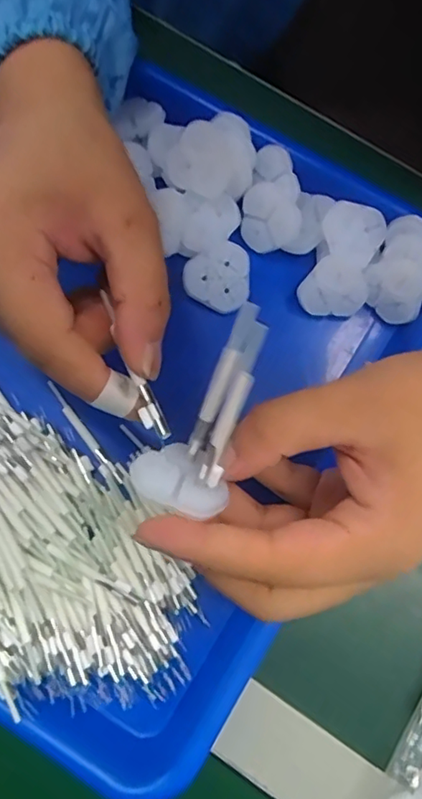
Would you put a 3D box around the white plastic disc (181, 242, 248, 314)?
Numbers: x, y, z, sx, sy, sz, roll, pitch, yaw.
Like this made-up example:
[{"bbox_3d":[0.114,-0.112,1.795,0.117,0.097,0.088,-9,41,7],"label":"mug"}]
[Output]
[{"bbox_3d":[0.005,-0.070,0.310,0.035,0.011,0.037,0,79,0],"label":"white plastic disc"}]

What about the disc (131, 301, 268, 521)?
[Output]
[{"bbox_3d":[0.001,0.004,0.204,0.033,0.025,0.075,29,108,5],"label":"disc"}]

